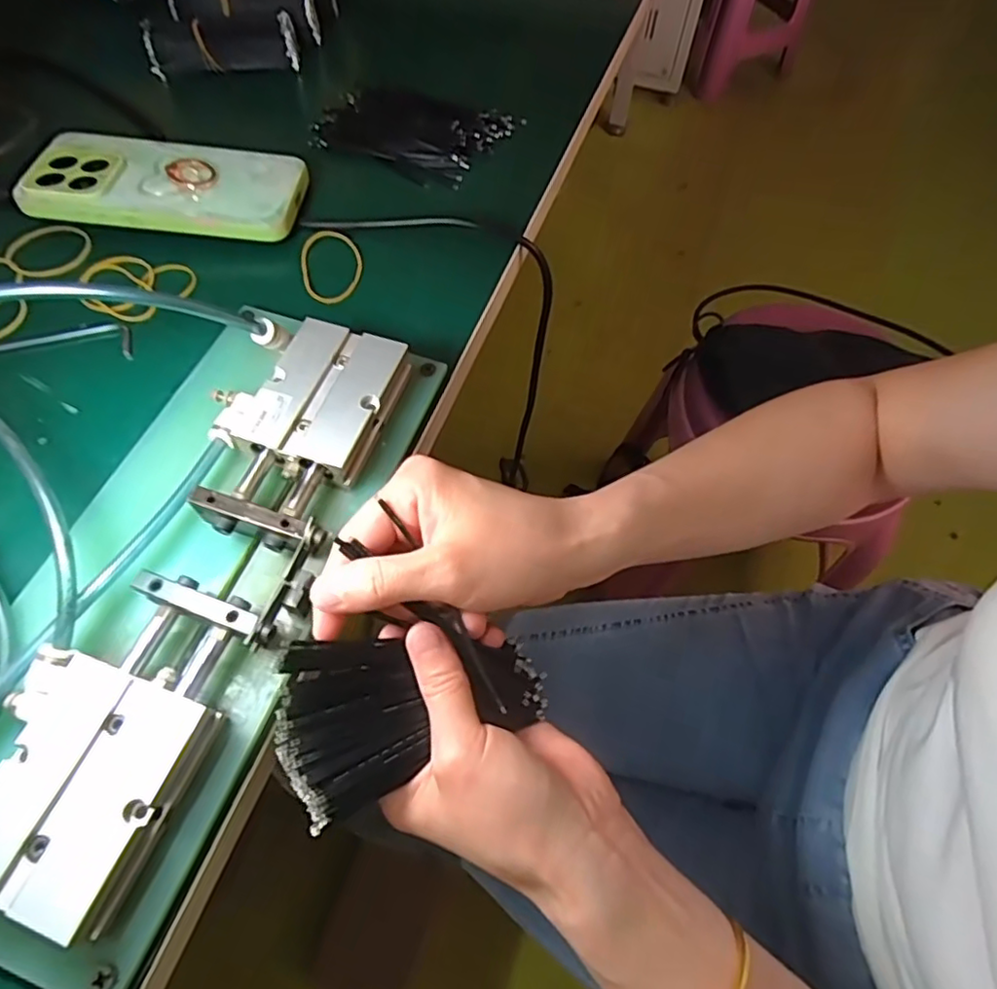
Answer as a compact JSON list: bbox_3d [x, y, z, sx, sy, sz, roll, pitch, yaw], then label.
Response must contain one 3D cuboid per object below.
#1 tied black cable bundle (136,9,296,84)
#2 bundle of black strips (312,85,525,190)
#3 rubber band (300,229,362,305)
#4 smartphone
[{"bbox_3d":[-0.203,-0.332,0.456,0.104,0.035,0.034,-10,63,-8],"label":"tied black cable bundle"},{"bbox_3d":[-0.058,-0.253,0.423,0.117,0.019,0.082,23,63,9],"label":"bundle of black strips"},{"bbox_3d":[-0.098,-0.135,0.364,0.036,0.005,0.056,-12,68,-11],"label":"rubber band"},{"bbox_3d":[-0.198,-0.189,0.372,0.151,0.012,0.073,4,61,-5],"label":"smartphone"}]

